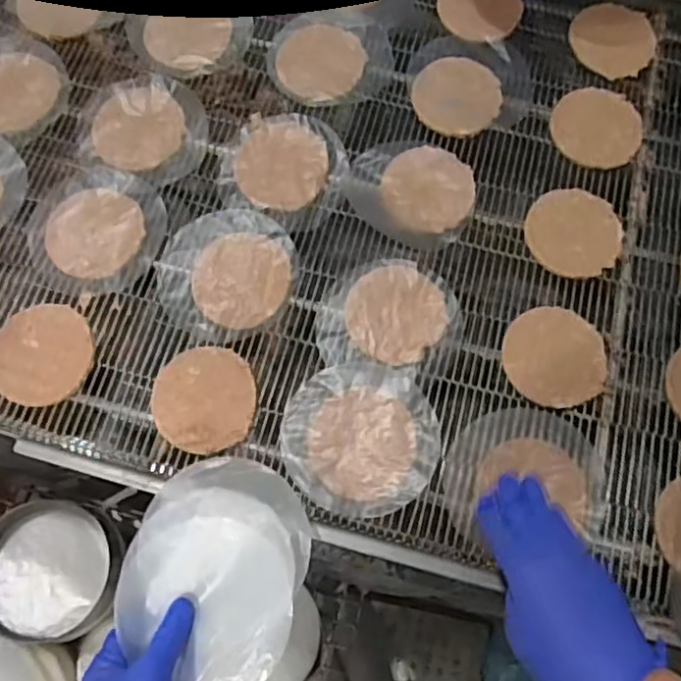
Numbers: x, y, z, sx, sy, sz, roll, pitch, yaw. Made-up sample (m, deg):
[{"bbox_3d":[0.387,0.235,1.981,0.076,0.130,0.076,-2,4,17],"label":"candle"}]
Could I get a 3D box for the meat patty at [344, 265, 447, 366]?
[{"bbox_3d":[0.046,-0.024,0.557,0.081,0.005,0.082,0,72,-1],"label":"meat patty"}]

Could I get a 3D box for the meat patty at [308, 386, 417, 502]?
[{"bbox_3d":[0.018,0.081,0.520,0.081,0.005,0.087,-5,72,-3],"label":"meat patty"}]

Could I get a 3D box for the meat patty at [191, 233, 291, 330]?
[{"bbox_3d":[-0.085,-0.055,0.566,0.085,0.004,0.085,0,72,-1],"label":"meat patty"}]

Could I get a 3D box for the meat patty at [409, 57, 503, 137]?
[{"bbox_3d":[0.114,-0.239,0.634,0.084,0.009,0.085,0,72,-1],"label":"meat patty"}]

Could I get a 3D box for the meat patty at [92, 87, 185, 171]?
[{"bbox_3d":[-0.190,-0.198,0.615,0.085,0.005,0.077,-41,77,-13],"label":"meat patty"}]

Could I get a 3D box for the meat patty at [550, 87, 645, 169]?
[{"bbox_3d":[0.248,-0.206,0.626,0.084,0.010,0.087,0,72,-1],"label":"meat patty"}]

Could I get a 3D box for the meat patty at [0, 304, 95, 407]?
[{"bbox_3d":[-0.248,0.011,0.541,0.083,0.008,0.086,0,72,-1],"label":"meat patty"}]

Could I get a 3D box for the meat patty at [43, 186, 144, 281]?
[{"bbox_3d":[-0.218,-0.097,0.578,0.084,0.005,0.083,0,72,-1],"label":"meat patty"}]

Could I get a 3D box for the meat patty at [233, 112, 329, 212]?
[{"bbox_3d":[-0.055,-0.165,0.604,0.085,0.004,0.094,13,72,3],"label":"meat patty"}]

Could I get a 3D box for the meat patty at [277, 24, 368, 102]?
[{"bbox_3d":[-0.020,-0.278,0.645,0.088,0.005,0.088,0,72,-1],"label":"meat patty"}]

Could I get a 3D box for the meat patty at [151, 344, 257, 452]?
[{"bbox_3d":[-0.111,0.047,0.529,0.081,0.008,0.087,-6,72,-3],"label":"meat patty"}]

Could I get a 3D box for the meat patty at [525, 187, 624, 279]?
[{"bbox_3d":[0.212,-0.098,0.588,0.084,0.012,0.081,0,72,-1],"label":"meat patty"}]

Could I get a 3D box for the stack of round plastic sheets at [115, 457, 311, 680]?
[{"bbox_3d":[-0.088,0.160,0.449,0.120,0.019,0.152,14,72,3],"label":"stack of round plastic sheets"}]

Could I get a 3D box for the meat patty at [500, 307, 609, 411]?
[{"bbox_3d":[0.180,0.012,0.548,0.082,0.009,0.086,-8,72,-4],"label":"meat patty"}]

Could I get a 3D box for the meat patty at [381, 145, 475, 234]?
[{"bbox_3d":[0.080,-0.140,0.599,0.082,0.006,0.086,0,72,-1],"label":"meat patty"}]

